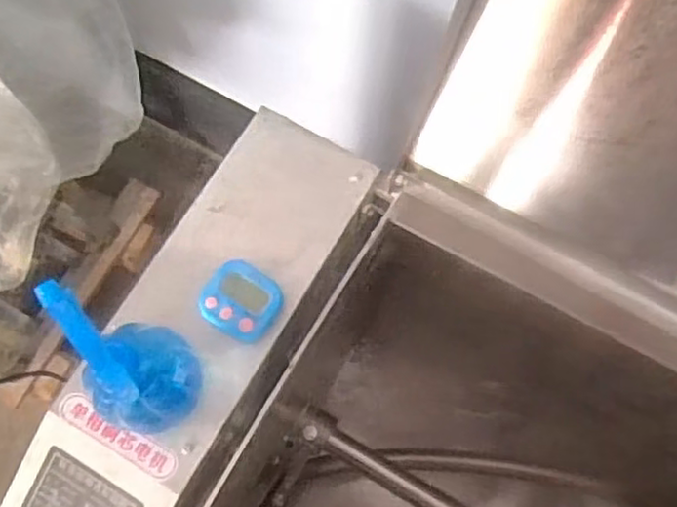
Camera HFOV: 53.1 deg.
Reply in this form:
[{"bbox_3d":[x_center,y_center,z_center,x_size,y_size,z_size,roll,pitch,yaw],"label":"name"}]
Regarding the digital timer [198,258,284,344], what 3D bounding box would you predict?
[{"bbox_3d":[-0.088,0.043,0.615,0.067,0.031,0.064,28,73,8],"label":"digital timer"}]

